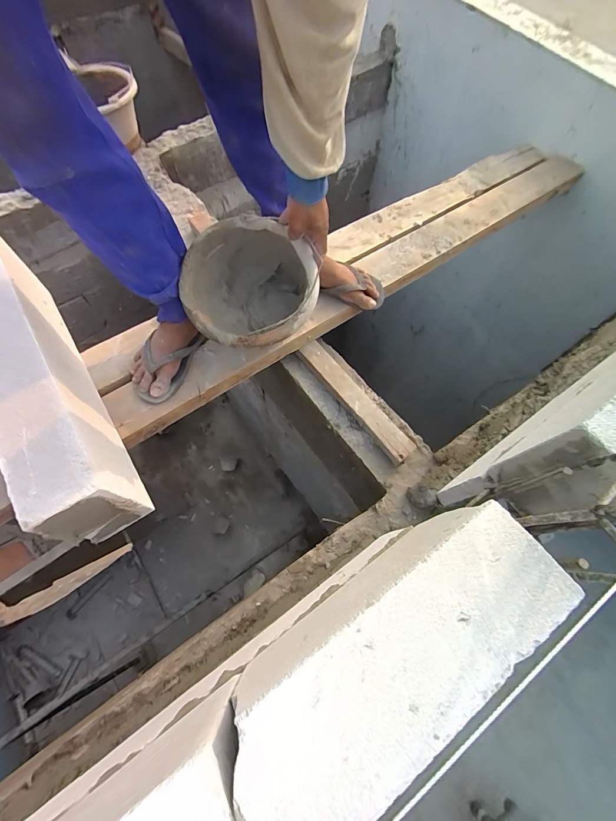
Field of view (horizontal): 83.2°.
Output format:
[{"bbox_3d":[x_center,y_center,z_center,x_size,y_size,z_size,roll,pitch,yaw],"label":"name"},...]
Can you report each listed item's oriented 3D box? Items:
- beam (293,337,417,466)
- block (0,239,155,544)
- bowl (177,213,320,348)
[{"bbox_3d":[0.106,-0.029,0.806,0.053,0.029,0.352,-35,72,-15],"label":"beam"},{"bbox_3d":[-0.473,-0.063,0.613,0.102,0.189,0.590,-31,71,-13],"label":"block"},{"bbox_3d":[-0.107,-0.233,0.688,0.240,0.125,0.257,-37,81,3],"label":"bowl"}]

